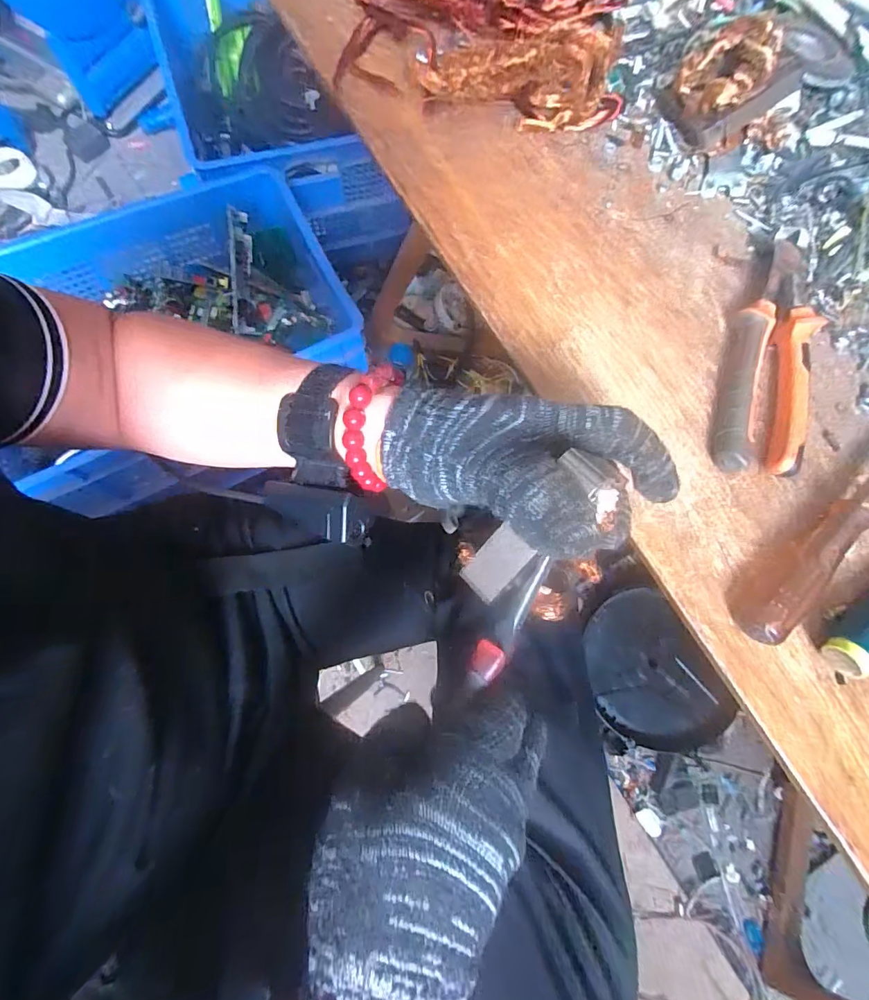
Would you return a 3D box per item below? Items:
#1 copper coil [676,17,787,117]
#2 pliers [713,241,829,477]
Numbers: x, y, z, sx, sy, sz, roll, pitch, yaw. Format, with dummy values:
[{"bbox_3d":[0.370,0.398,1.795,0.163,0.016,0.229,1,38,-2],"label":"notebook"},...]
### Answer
[{"bbox_3d":[0.230,-0.336,0.358,0.068,0.027,0.068,23,89,37],"label":"copper coil"},{"bbox_3d":[0.248,-0.108,0.336,0.054,0.025,0.188,18,75,0],"label":"pliers"}]

